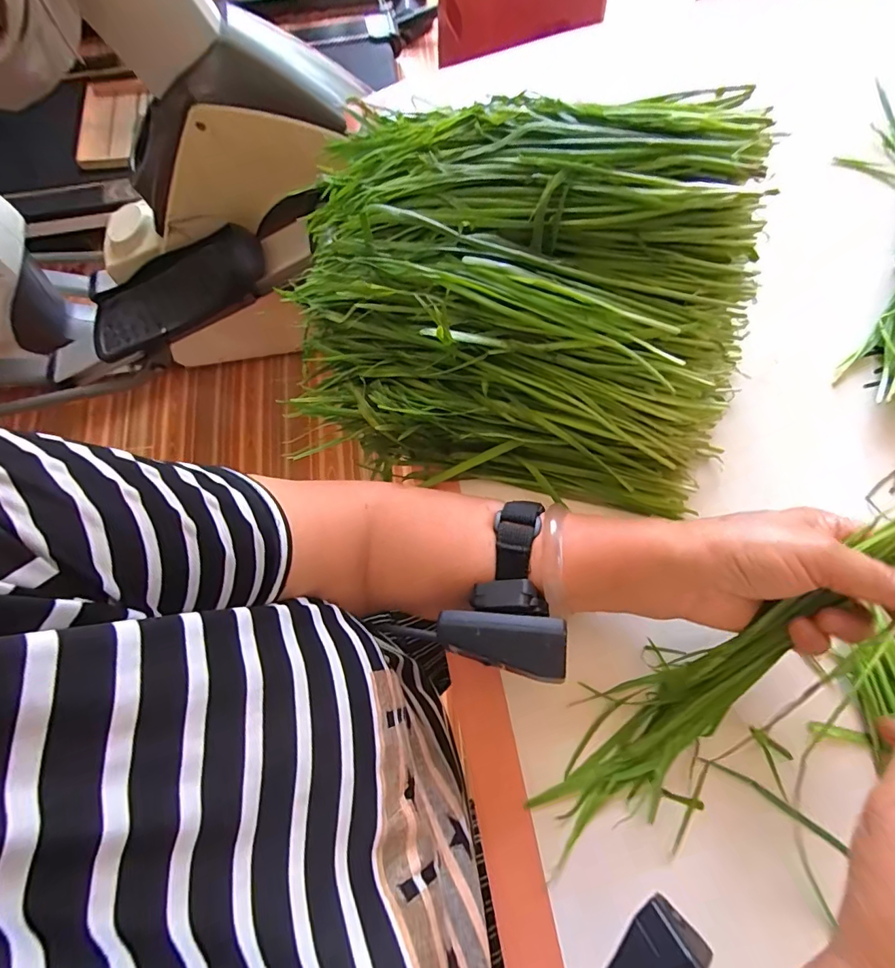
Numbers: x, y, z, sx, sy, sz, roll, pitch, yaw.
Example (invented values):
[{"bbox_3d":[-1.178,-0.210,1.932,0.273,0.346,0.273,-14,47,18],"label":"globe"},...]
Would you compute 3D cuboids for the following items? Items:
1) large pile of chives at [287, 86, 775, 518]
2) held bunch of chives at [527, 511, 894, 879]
[{"bbox_3d":[0.036,-0.146,0.313,0.293,0.123,0.274,5,75,5],"label":"large pile of chives"},{"bbox_3d":[0.162,0.113,0.274,0.058,0.054,0.274,43,107,12],"label":"held bunch of chives"}]

